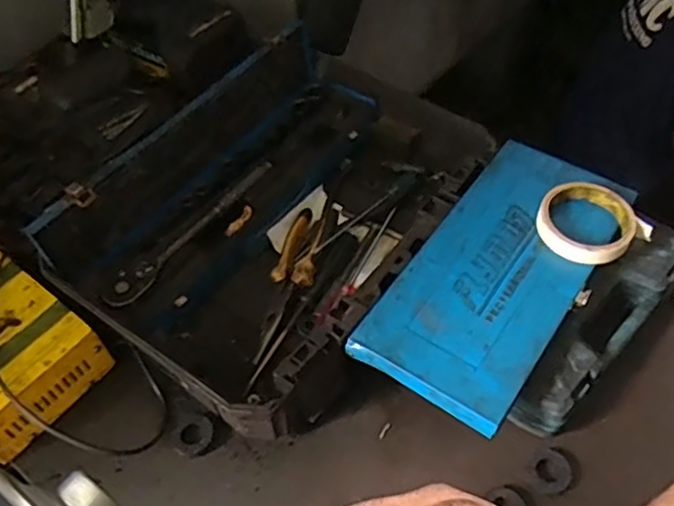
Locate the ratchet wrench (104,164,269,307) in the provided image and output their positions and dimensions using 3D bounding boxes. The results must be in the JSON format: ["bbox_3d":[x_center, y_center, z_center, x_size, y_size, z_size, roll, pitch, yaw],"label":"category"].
[{"bbox_3d":[-0.158,-0.027,0.693,0.026,0.022,0.241,29,59,22],"label":"ratchet wrench"}]

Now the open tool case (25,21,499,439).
[{"bbox_3d":[-0.061,-0.059,0.704,0.333,0.117,0.447,29,59,22],"label":"open tool case"}]

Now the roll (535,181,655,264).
[{"bbox_3d":[0.248,-0.032,0.620,0.093,0.019,0.093,-1,53,1],"label":"roll"}]

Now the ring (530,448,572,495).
[{"bbox_3d":[0.193,0.197,0.565,0.037,0.007,0.036,-1,53,1],"label":"ring"}]

